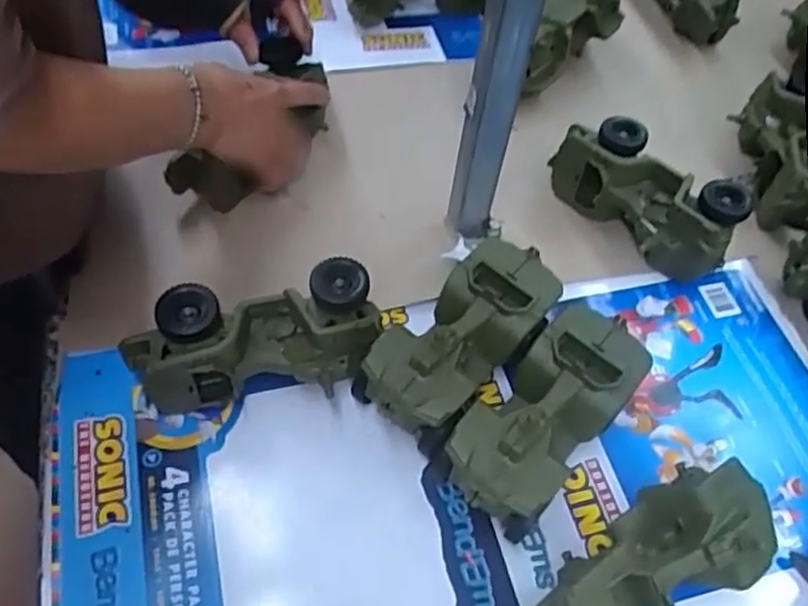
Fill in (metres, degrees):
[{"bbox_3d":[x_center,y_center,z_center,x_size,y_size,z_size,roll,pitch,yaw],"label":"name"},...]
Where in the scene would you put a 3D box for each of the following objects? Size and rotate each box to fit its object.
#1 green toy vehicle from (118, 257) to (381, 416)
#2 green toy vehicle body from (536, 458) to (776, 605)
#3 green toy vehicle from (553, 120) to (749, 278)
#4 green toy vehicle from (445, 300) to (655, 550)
[{"bbox_3d":[-0.114,0.033,0.545,0.185,0.082,0.086,-8,56,-10],"label":"green toy vehicle"},{"bbox_3d":[0.161,0.183,0.471,0.173,0.077,0.080,-28,62,-22],"label":"green toy vehicle body"},{"bbox_3d":[0.223,-0.095,0.664,0.079,0.083,0.175,-30,63,-22],"label":"green toy vehicle"},{"bbox_3d":[0.103,0.086,0.530,0.079,0.083,0.176,37,60,19],"label":"green toy vehicle"}]

